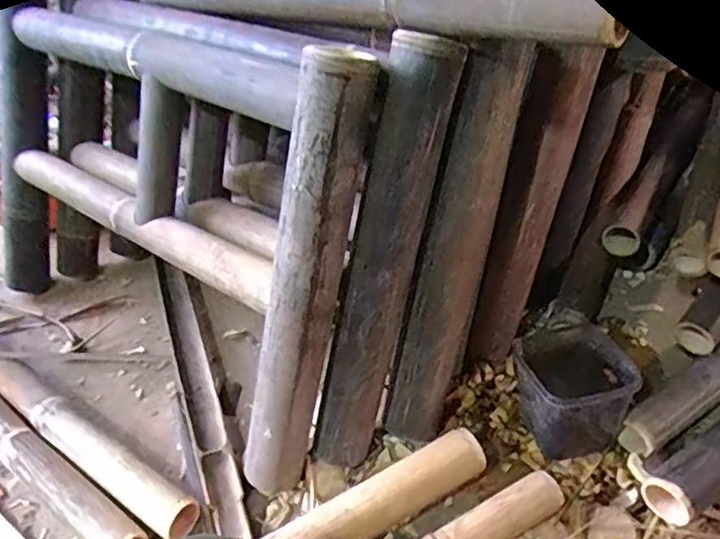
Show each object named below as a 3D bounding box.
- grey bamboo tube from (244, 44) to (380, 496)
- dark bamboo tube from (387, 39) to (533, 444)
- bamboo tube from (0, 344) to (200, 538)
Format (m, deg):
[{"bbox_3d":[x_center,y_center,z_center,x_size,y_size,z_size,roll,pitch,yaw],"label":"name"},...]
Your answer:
[{"bbox_3d":[-0.063,0.028,0.647,0.060,0.502,0.066,26,25,32],"label":"grey bamboo tube"},{"bbox_3d":[0.111,-0.010,0.682,0.057,0.472,0.081,24,24,31],"label":"dark bamboo tube"},{"bbox_3d":[-0.465,0.181,0.854,0.667,0.048,0.060,24,49,31],"label":"bamboo tube"}]

